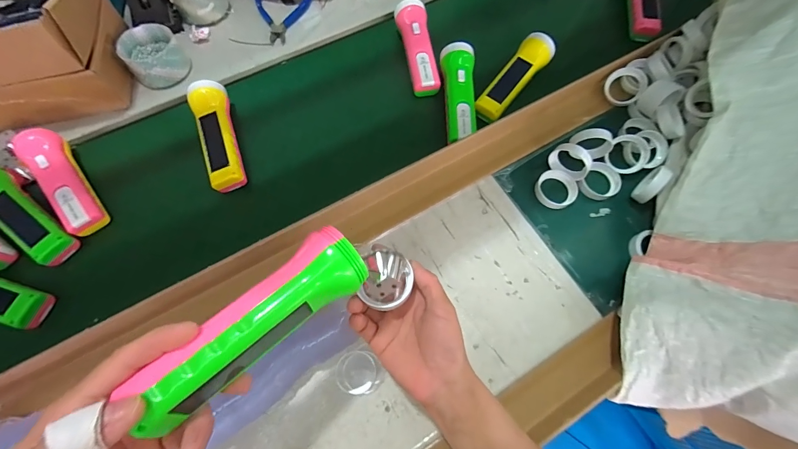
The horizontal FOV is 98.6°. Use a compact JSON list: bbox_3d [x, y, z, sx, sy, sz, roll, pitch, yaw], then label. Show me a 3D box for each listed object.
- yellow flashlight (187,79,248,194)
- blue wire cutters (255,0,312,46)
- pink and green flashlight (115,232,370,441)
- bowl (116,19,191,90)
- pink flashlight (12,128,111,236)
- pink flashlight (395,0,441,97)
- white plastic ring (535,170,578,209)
[{"bbox_3d":[-0.254,-0.121,0.486,0.054,0.040,0.186,-21,71,-10],"label":"yellow flashlight"},{"bbox_3d":[-0.203,-0.366,0.599,0.100,0.009,0.129,-4,68,-6],"label":"blue wire cutters"},{"bbox_3d":[-0.089,0.063,0.222,0.147,0.039,0.041,-40,73,-23],"label":"pink and green flashlight"},{"bbox_3d":[-0.377,-0.261,0.532,0.080,0.049,0.084,1,67,-3],"label":"bowl"},{"bbox_3d":[-0.445,-0.063,0.458,0.055,0.043,0.171,-41,75,-15],"label":"pink flashlight"},{"bbox_3d":[0.028,-0.286,0.559,0.049,0.038,0.183,-5,68,-6],"label":"pink flashlight"},{"bbox_3d":[0.218,-0.049,0.478,0.055,0.015,0.054,1,67,-3],"label":"white plastic ring"}]

